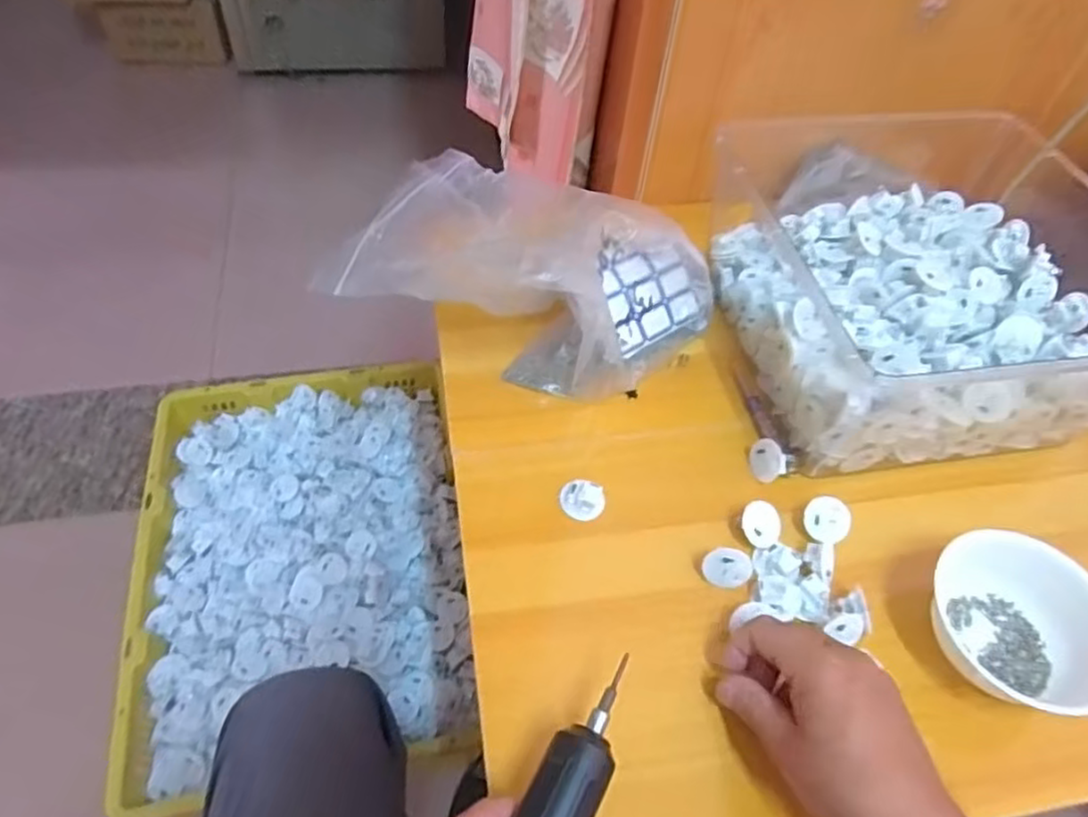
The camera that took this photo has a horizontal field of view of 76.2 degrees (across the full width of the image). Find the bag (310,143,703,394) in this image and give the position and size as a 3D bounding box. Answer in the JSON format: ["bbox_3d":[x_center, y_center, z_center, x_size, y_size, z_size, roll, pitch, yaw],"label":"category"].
[{"bbox_3d":[-0.006,-0.111,0.575,0.278,0.121,0.248,22,54,11],"label":"bag"}]

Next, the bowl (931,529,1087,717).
[{"bbox_3d":[0.306,0.138,0.453,0.100,0.056,0.114,12,53,4],"label":"bowl"}]

